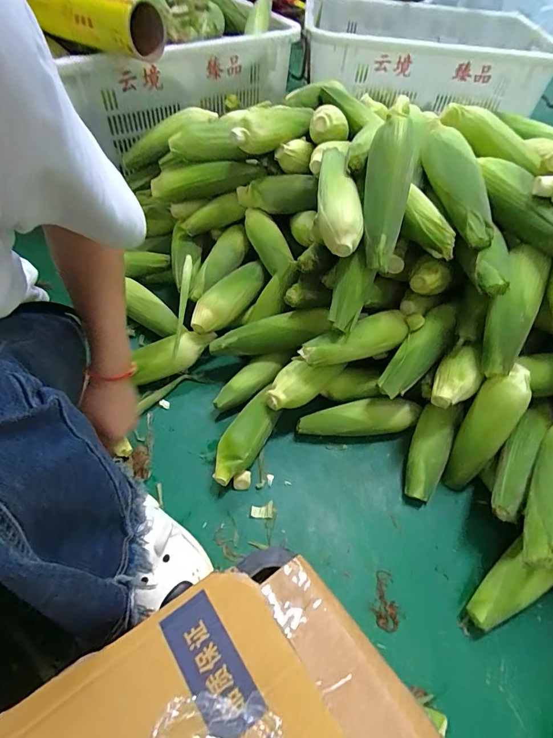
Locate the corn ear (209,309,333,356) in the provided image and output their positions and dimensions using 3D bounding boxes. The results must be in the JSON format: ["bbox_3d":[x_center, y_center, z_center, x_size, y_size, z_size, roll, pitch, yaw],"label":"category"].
[{"bbox_3d":[-0.007,-0.058,0.692,0.232,0.059,0.047,-13,52,12],"label":"corn ear"}]

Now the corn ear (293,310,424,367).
[{"bbox_3d":[0.135,-0.049,0.625,0.206,0.047,0.051,-20,57,-19],"label":"corn ear"}]

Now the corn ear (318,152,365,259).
[{"bbox_3d":[0.096,-0.268,0.601,0.064,0.055,0.214,5,52,-1],"label":"corn ear"}]

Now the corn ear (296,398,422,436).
[{"bbox_3d":[0.144,0.087,0.675,0.214,0.051,0.049,-2,53,-5],"label":"corn ear"}]

